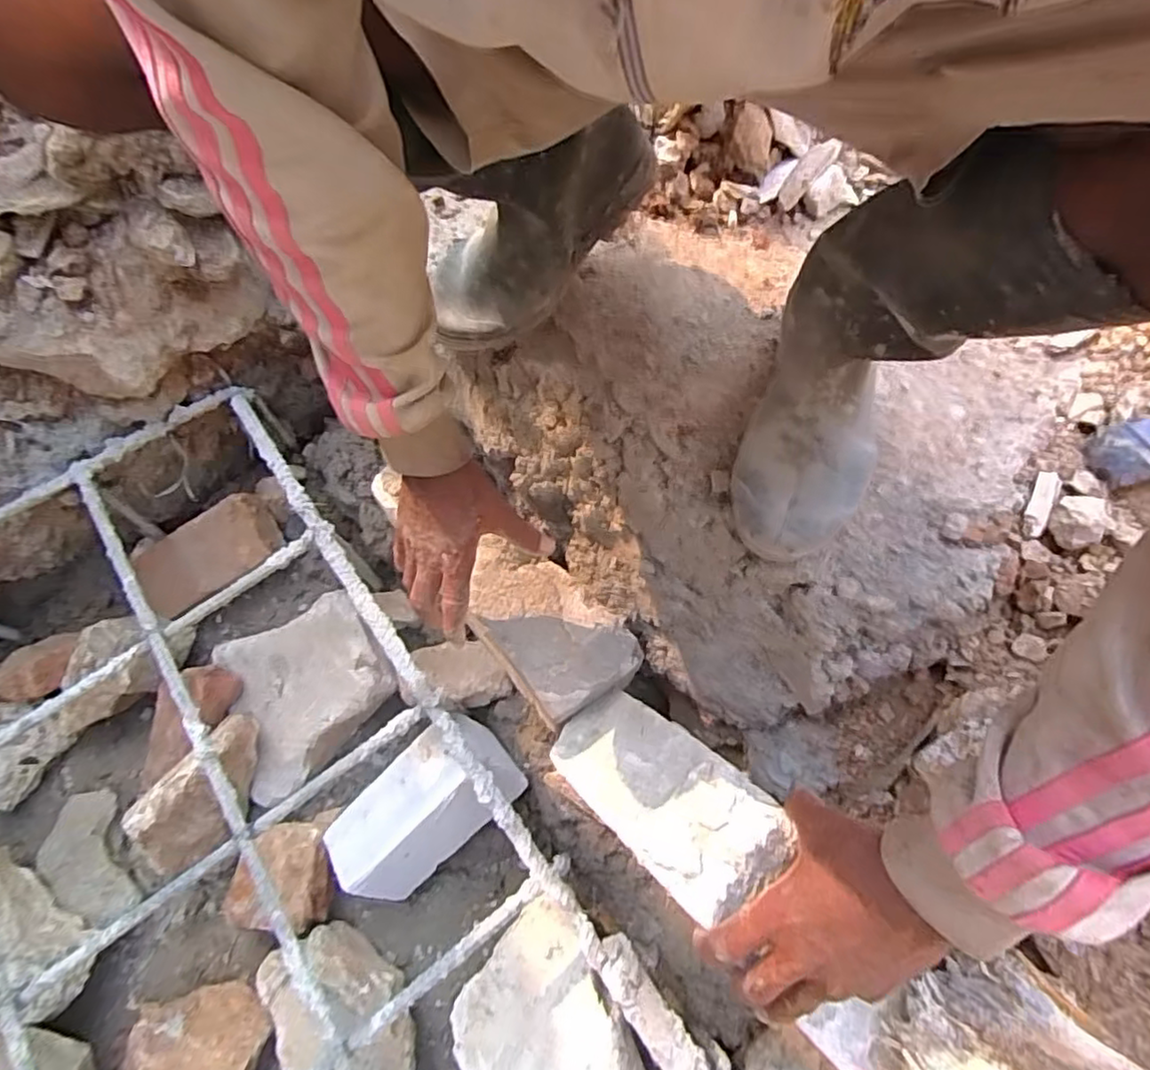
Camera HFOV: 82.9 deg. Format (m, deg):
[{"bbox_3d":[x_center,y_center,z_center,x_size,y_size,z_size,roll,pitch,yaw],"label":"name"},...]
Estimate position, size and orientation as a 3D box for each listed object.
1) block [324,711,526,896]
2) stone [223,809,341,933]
[{"bbox_3d":[-0.170,0.302,0.729,0.211,0.122,0.117,-36,70,-13],"label":"block"},{"bbox_3d":[-0.320,0.367,0.713,0.098,0.054,0.115,-5,66,0],"label":"stone"}]

